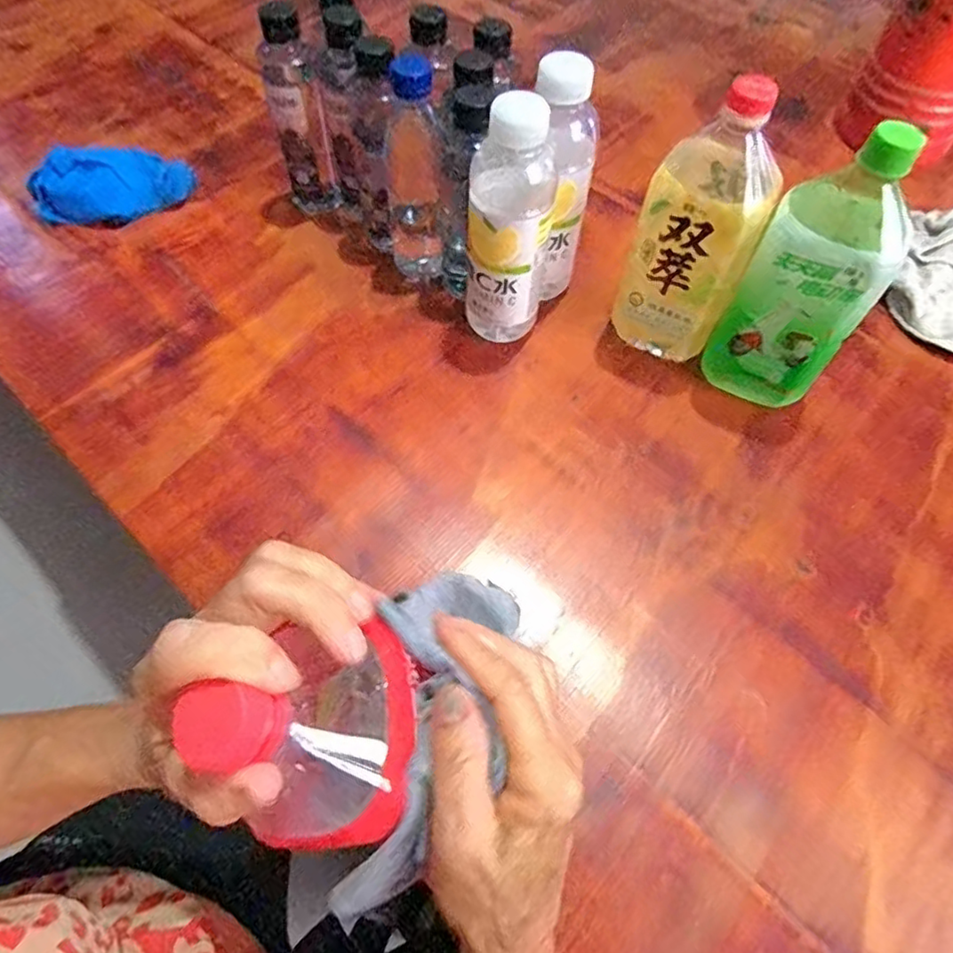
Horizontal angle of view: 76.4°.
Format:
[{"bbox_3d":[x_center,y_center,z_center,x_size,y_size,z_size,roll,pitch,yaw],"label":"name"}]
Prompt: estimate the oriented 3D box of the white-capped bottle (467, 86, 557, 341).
[{"bbox_3d":[0.024,-0.188,0.484,0.064,0.198,0.050,4,60,2],"label":"white-capped bottle"}]

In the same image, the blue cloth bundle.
[{"bbox_3d":[-0.391,-0.310,0.649,0.167,0.046,0.093,-15,61,-9],"label":"blue cloth bundle"}]

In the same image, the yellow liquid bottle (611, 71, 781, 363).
[{"bbox_3d":[0.174,-0.194,0.483,0.087,0.211,0.084,19,61,11],"label":"yellow liquid bottle"}]

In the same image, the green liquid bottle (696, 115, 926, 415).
[{"bbox_3d":[0.253,-0.151,0.459,0.088,0.213,0.084,27,63,15],"label":"green liquid bottle"}]

